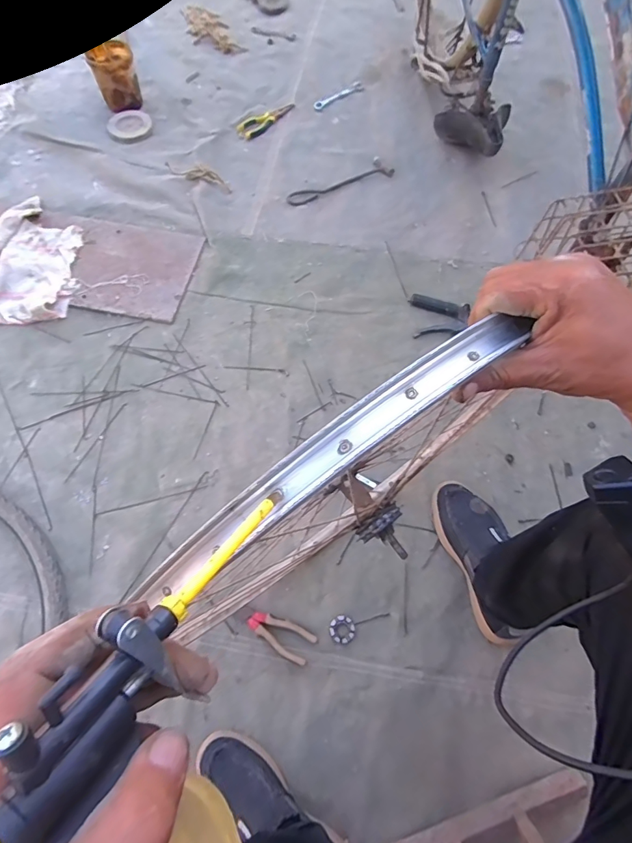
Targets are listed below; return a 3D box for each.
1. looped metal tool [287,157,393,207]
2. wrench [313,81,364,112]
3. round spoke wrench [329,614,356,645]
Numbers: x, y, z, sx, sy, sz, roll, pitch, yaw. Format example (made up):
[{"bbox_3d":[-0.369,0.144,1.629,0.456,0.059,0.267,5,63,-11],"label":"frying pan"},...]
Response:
[{"bbox_3d":[0.065,-0.644,1.173,0.306,0.015,0.077,-27,71,-13],"label":"looped metal tool"},{"bbox_3d":[0.073,-1.031,1.367,0.214,0.005,0.041,-41,75,-17],"label":"wrench"},{"bbox_3d":[0.045,0.350,0.729,0.044,0.004,0.045,1,67,-2],"label":"round spoke wrench"}]

